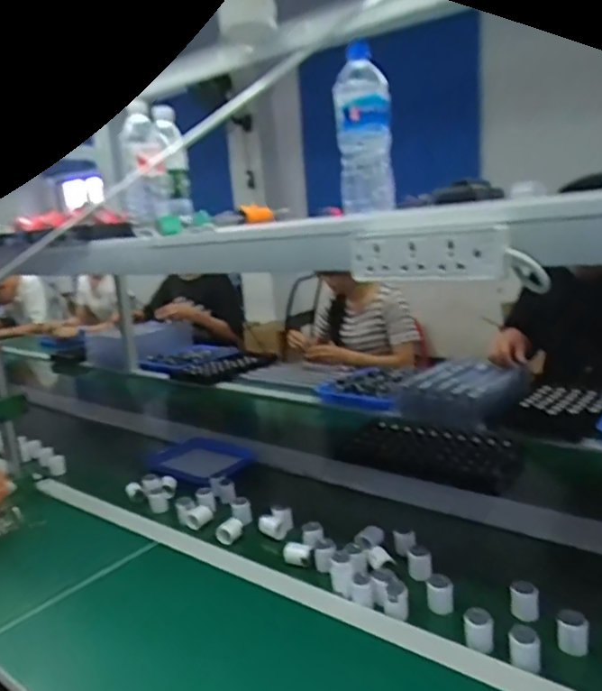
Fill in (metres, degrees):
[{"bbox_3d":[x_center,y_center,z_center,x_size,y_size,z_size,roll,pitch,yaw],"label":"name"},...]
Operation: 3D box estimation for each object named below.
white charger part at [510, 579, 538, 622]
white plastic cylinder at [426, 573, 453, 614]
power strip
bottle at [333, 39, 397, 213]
[{"bbox_3d":[0.285,0.323,0.765,0.033,0.041,0.033,0,15,21],"label":"white charger part"},{"bbox_3d":[0.185,0.329,0.796,0.033,0.038,0.033,-2,14,12],"label":"white plastic cylinder"},{"bbox_3d":[0.120,-0.093,0.586,0.166,0.055,0.023,7,19,41],"label":"power strip"},{"bbox_3d":[0.085,-0.289,0.804,0.071,0.206,0.076,-4,14,7],"label":"bottle"}]

